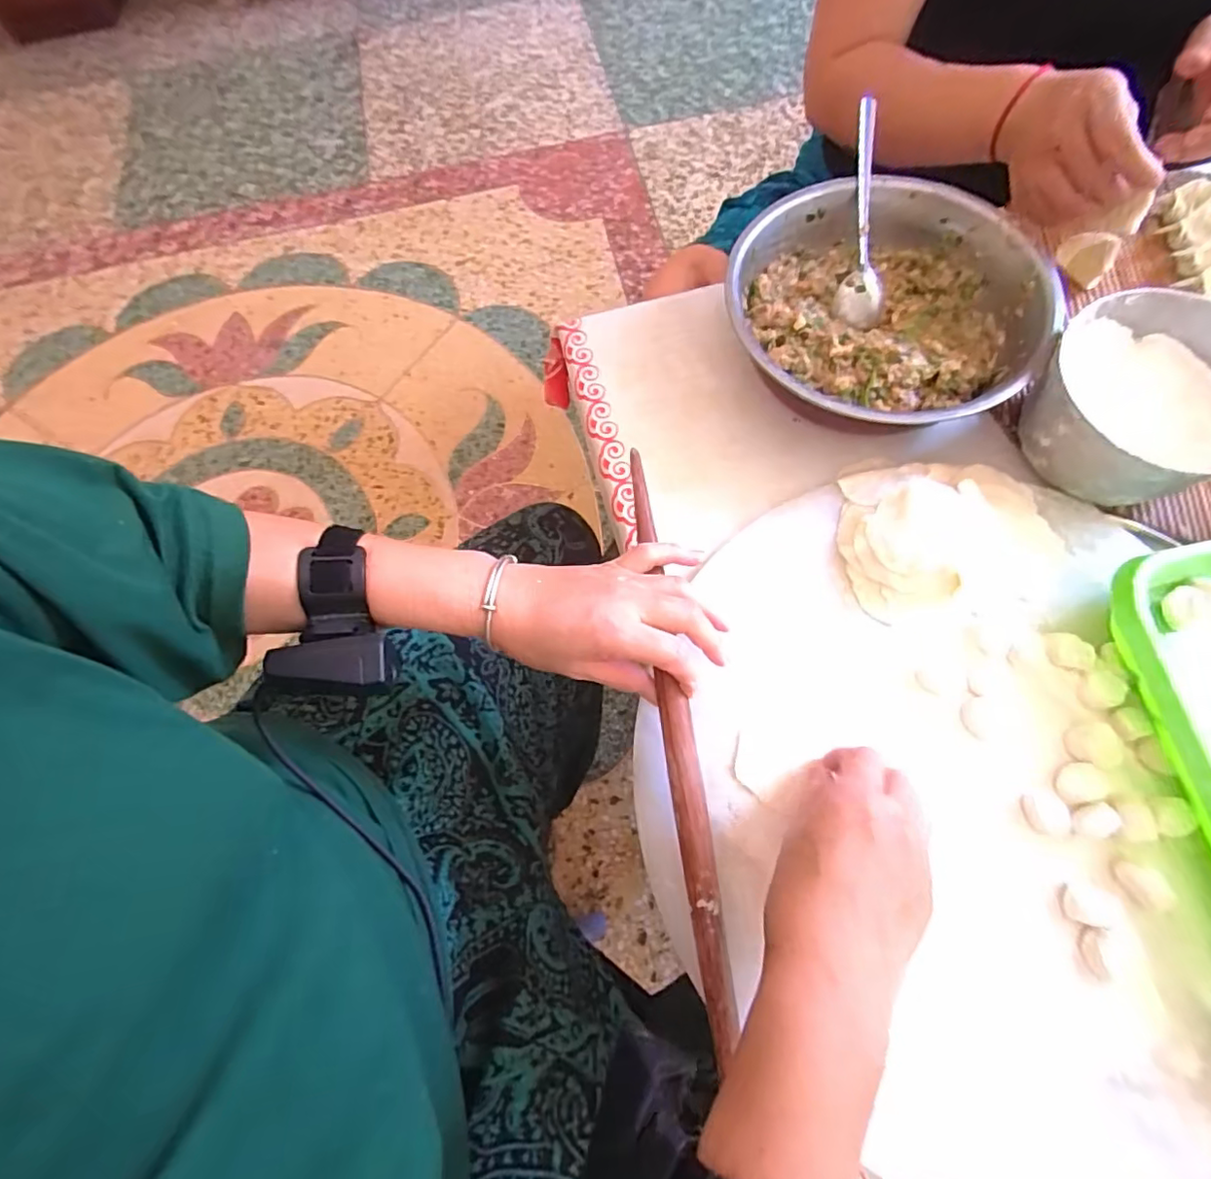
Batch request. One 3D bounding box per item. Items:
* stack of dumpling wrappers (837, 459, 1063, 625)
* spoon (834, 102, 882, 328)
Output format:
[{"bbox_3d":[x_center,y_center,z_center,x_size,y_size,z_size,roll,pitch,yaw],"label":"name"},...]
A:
[{"bbox_3d":[0.252,-0.047,0.421,0.154,0.032,0.134,-3,70,1],"label":"stack of dumpling wrappers"},{"bbox_3d":[0.217,-0.311,0.494,0.040,0.021,0.165,0,94,2],"label":"spoon"}]

